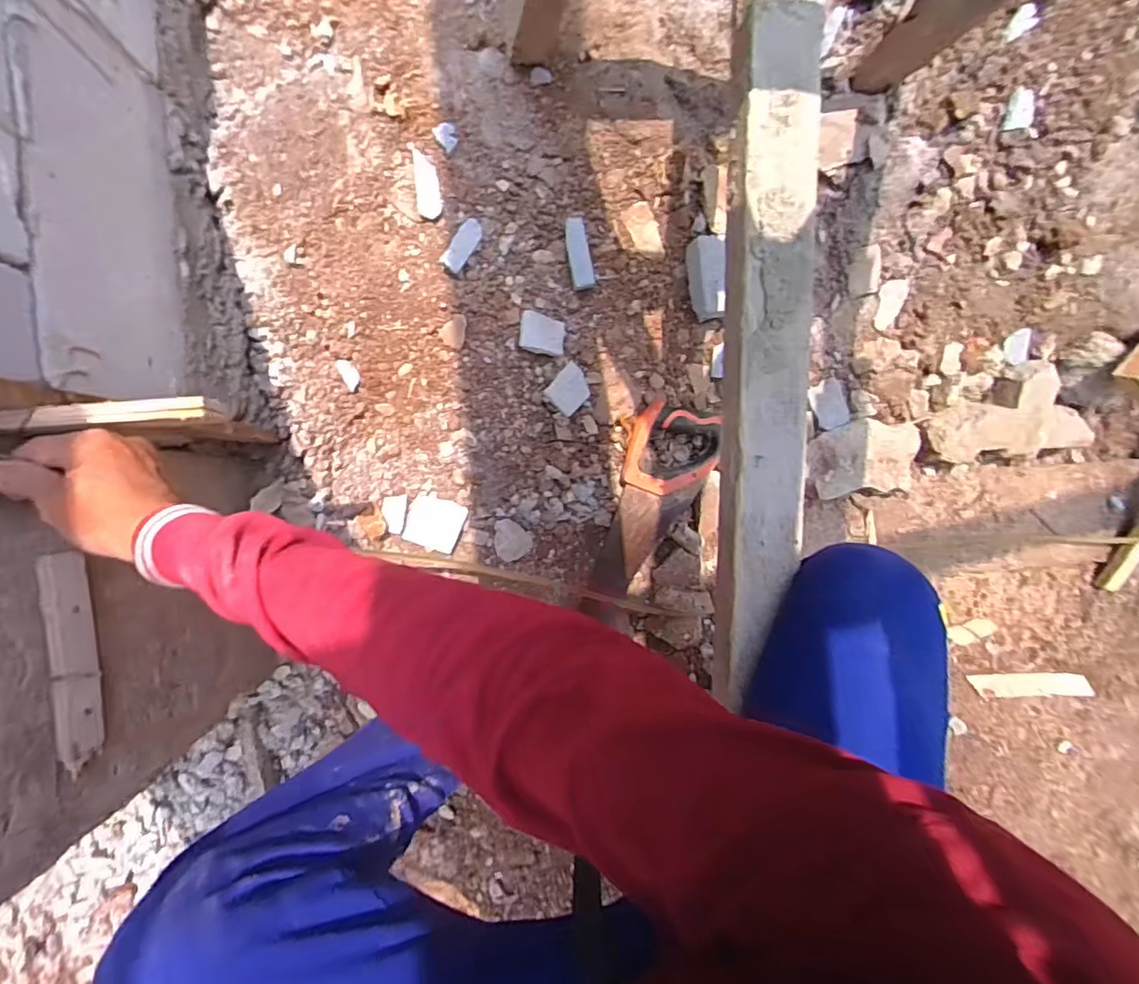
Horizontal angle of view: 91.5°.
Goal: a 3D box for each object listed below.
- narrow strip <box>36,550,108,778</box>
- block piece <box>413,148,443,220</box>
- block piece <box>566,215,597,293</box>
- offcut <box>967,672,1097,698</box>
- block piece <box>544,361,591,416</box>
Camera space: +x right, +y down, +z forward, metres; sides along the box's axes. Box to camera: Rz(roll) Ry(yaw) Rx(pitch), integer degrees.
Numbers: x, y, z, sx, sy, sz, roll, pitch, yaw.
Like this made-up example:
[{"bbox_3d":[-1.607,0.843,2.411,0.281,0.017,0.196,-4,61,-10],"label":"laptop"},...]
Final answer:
[{"bbox_3d":[-0.372,0.125,0.417,0.016,0.029,0.157,-5,93,-8],"label":"narrow strip"},{"bbox_3d":[-0.171,-0.372,0.672,0.029,0.012,0.073,-4,92,-8],"label":"block piece"},{"bbox_3d":[0.014,-0.312,0.730,0.028,0.015,0.088,-16,114,-7],"label":"block piece"},{"bbox_3d":[0.724,0.302,0.868,0.170,0.016,0.040,-2,92,9],"label":"offcut"},{"bbox_3d":[0.002,-0.140,0.759,0.050,0.015,0.063,41,86,-7],"label":"block piece"}]

